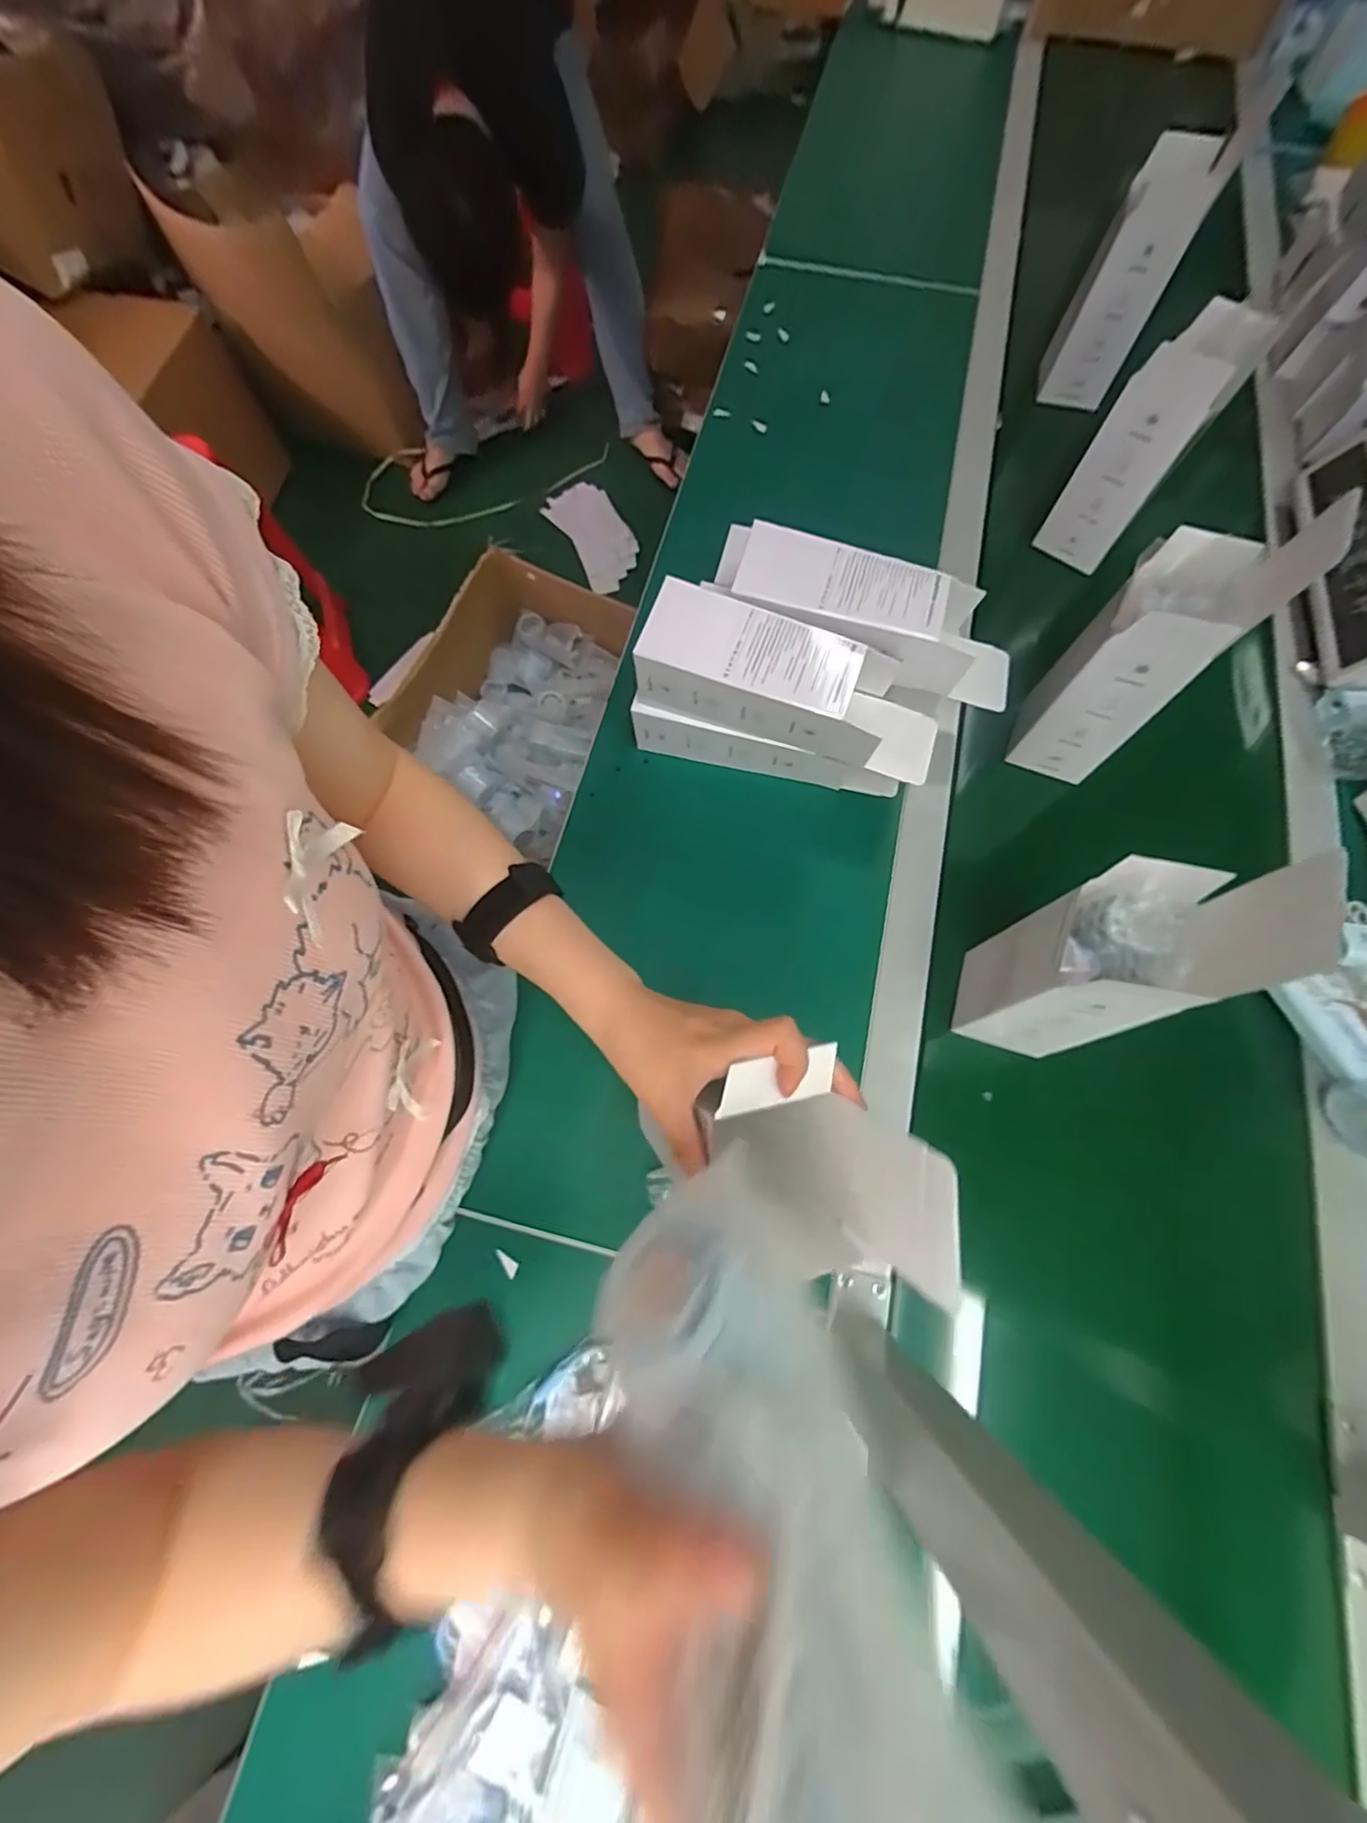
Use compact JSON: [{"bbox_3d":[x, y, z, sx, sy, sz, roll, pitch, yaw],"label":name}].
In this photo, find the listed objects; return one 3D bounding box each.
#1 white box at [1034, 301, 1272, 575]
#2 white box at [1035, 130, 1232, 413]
[{"bbox_3d":[0.441,-0.449,0.606,0.077,0.183,0.090,39,76,13],"label":"white box"},{"bbox_3d":[0.488,-0.697,0.695,0.087,0.199,0.095,24,73,9],"label":"white box"}]

